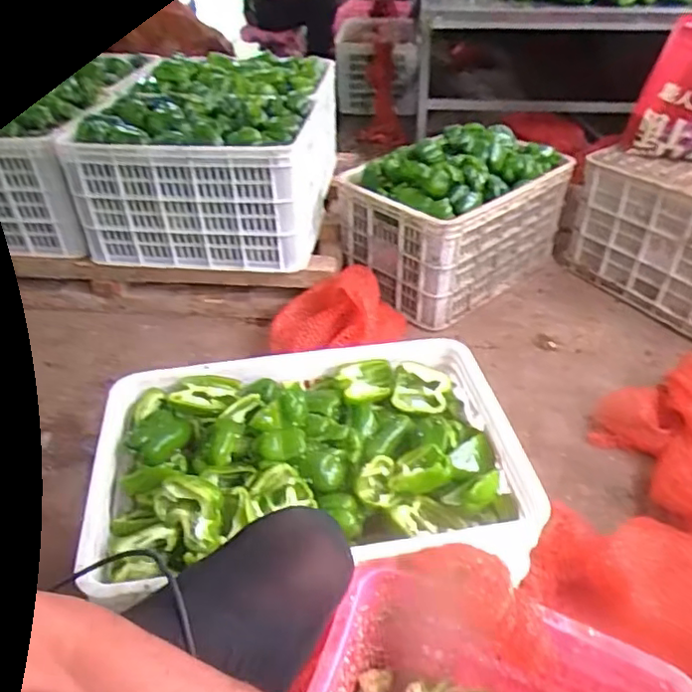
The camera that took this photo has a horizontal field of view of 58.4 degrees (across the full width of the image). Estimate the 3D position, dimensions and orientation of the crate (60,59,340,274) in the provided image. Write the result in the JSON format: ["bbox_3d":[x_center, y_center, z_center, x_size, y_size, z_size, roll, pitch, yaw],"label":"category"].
[{"bbox_3d":[-0.294,-0.436,1.432,0.466,0.320,0.517,4,39,7],"label":"crate"}]

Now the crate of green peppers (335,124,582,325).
[{"bbox_3d":[0.271,-0.333,1.541,0.501,0.336,0.322,-30,47,-31],"label":"crate of green peppers"}]

